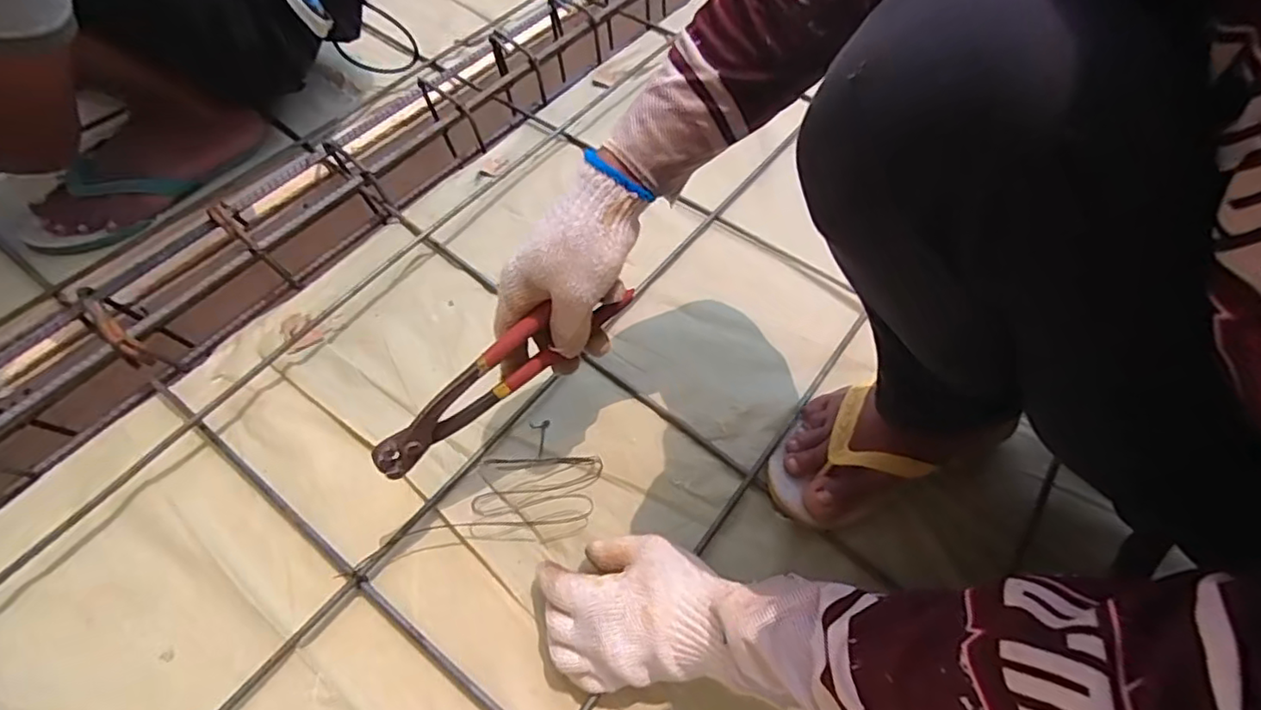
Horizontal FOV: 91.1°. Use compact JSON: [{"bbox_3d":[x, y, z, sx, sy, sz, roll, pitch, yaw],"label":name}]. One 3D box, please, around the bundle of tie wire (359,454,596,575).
[{"bbox_3d":[-0.121,0.121,0.522,0.197,0.018,0.075,-10,56,-8],"label":"bundle of tie wire"}]

